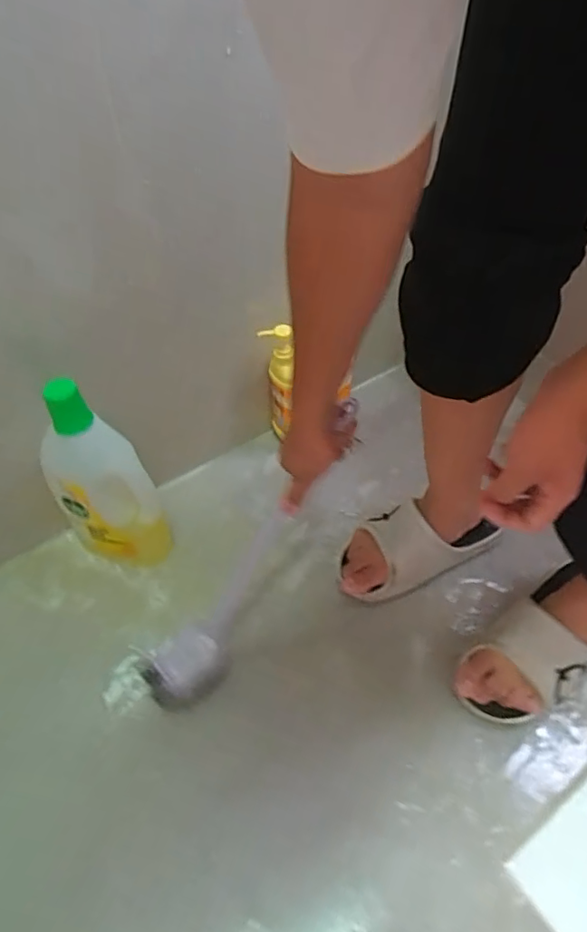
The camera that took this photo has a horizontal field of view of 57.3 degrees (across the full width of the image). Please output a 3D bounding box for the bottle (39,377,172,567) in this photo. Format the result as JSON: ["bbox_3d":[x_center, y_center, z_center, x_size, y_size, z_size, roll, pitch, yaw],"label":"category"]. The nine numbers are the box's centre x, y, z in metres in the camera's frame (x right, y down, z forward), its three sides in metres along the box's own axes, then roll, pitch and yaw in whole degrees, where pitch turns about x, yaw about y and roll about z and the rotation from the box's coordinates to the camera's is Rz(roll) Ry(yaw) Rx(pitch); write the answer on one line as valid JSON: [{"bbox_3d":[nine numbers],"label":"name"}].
[{"bbox_3d":[-0.258,0.031,0.723,0.114,0.332,0.101,-30,55,-23],"label":"bottle"}]

